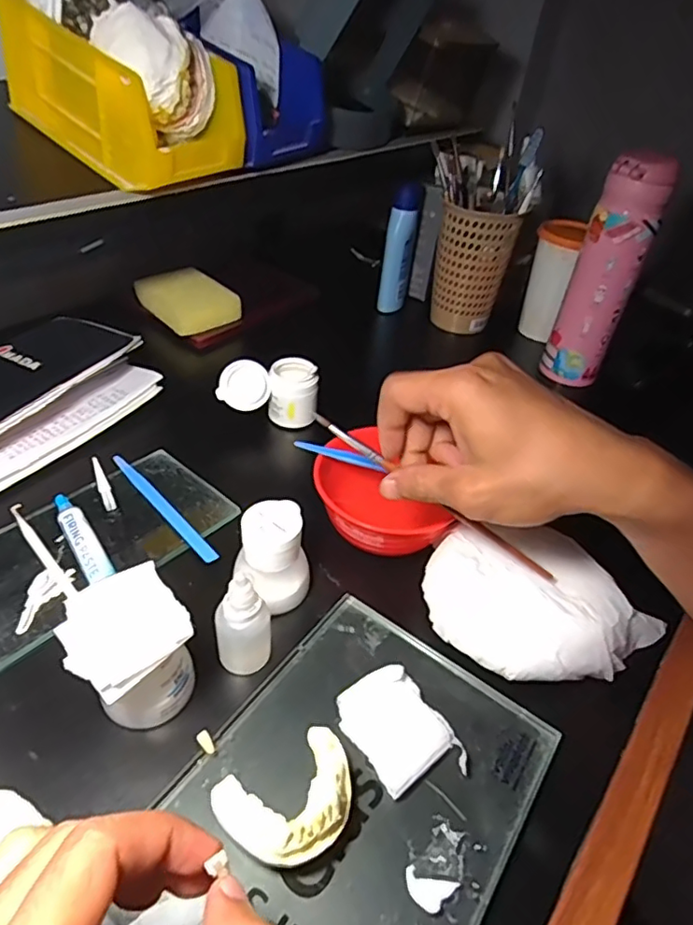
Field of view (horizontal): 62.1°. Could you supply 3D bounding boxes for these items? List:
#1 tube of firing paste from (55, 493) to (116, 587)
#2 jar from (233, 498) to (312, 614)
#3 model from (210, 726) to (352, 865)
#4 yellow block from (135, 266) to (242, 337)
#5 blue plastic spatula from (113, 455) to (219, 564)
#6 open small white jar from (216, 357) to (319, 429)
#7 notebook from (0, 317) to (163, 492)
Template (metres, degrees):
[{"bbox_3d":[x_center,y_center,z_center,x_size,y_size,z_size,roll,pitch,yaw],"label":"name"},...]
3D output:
[{"bbox_3d":[-0.181,0.052,0.394,0.017,0.014,0.091,-23,49,-31],"label":"tube of firing paste"},{"bbox_3d":[-0.047,0.062,0.368,0.044,0.058,0.045,5,40,-4],"label":"jar"},{"bbox_3d":[-0.025,0.160,0.273,0.064,0.032,0.049,-18,46,-27],"label":"model"},{"bbox_3d":[-0.178,-0.186,0.659,0.085,0.029,0.099,-26,51,-34],"label":"yellow block"},{"bbox_3d":[-0.139,0.032,0.435,0.011,0.004,0.135,-28,52,-35],"label":"blue plastic spatula"},{"bbox_3d":[-0.070,-0.066,0.521,0.084,0.051,0.044,1,41,-8],"label":"open small white jar"},{"bbox_3d":[-0.287,-0.058,0.479,0.150,0.052,0.220,28,44,23],"label":"notebook"}]

